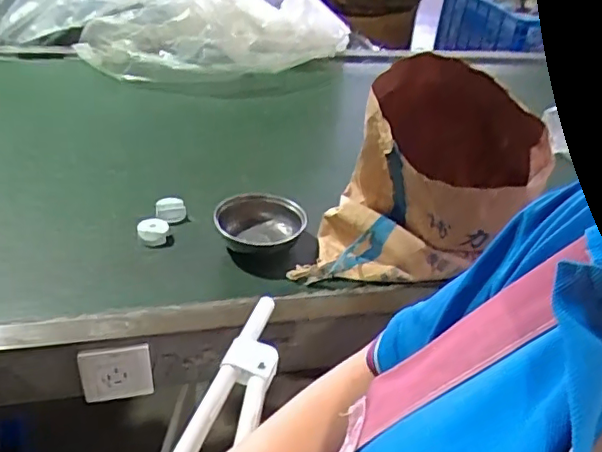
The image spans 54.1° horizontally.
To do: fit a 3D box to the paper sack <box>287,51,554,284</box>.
[{"bbox_3d":[0.180,-0.064,0.844,0.282,0.274,0.235,12,34,8],"label":"paper sack"}]

